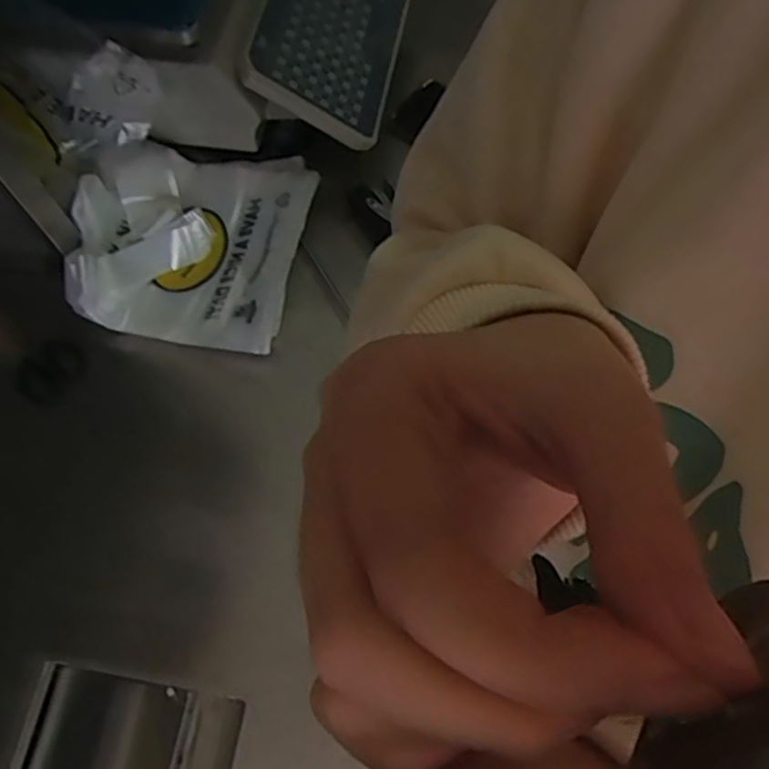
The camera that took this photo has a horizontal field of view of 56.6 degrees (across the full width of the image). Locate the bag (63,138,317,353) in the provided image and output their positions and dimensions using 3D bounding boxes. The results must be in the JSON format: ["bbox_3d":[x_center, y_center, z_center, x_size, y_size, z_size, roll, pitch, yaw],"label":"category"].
[{"bbox_3d":[-0.188,-0.151,0.705,0.201,0.072,0.207,9,67,7],"label":"bag"}]

